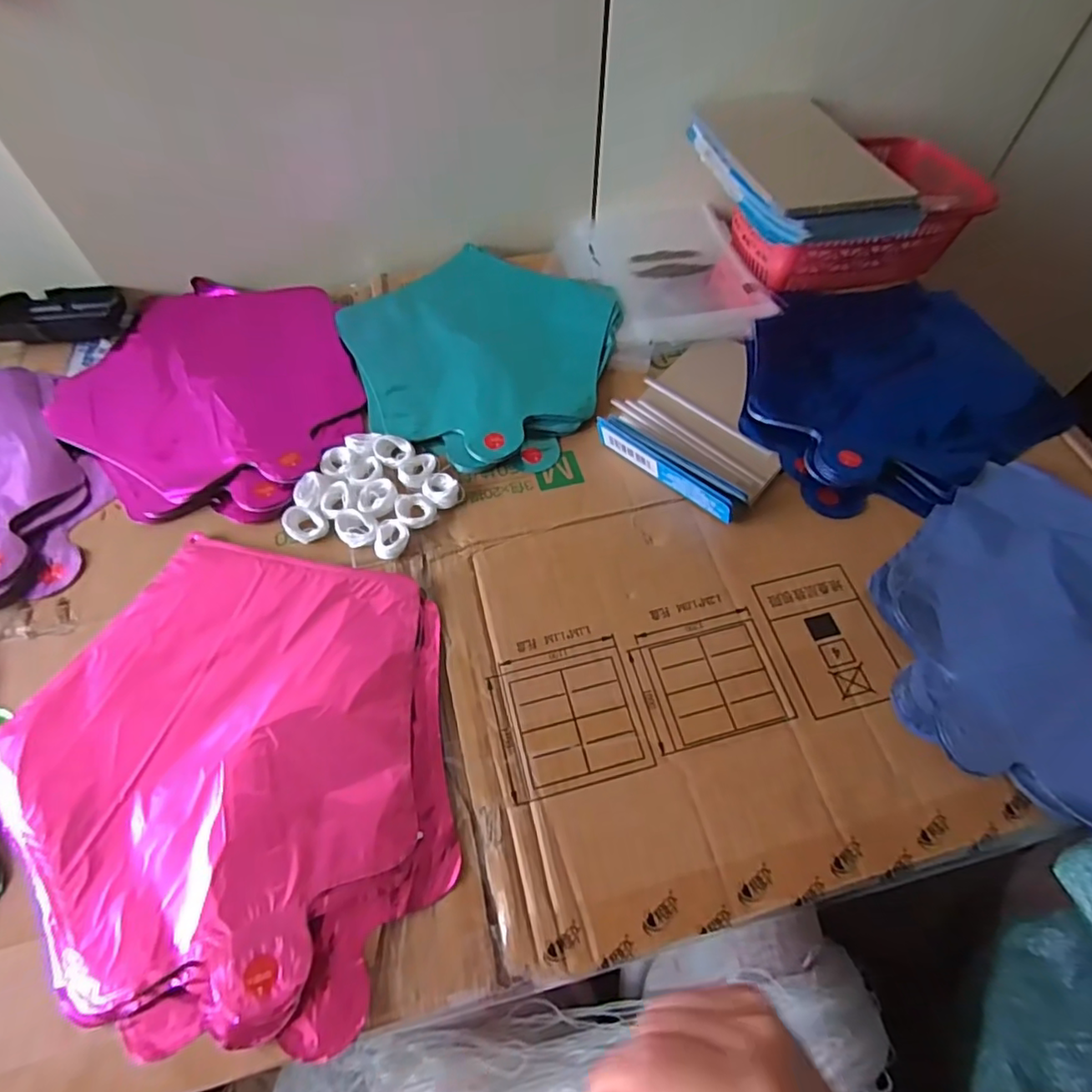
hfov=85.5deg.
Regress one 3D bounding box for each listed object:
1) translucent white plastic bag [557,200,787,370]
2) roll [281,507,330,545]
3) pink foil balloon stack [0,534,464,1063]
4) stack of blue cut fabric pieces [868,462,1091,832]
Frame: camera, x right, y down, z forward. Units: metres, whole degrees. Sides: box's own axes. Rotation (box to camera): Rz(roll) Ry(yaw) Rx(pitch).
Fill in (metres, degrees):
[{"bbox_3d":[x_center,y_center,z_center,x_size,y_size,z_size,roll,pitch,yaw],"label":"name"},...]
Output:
[{"bbox_3d":[0.112,-0.253,0.554,0.163,0.016,0.199,-13,60,-8],"label":"translucent white plastic bag"},{"bbox_3d":[-0.161,-0.015,0.395,0.029,0.008,0.023,22,62,12],"label":"roll"},{"bbox_3d":[-0.169,0.113,0.325,0.244,0.017,0.235,11,60,6],"label":"pink foil balloon stack"},{"bbox_3d":[0.335,0.050,0.365,0.249,0.013,0.222,3,59,1],"label":"stack of blue cut fabric pieces"}]

